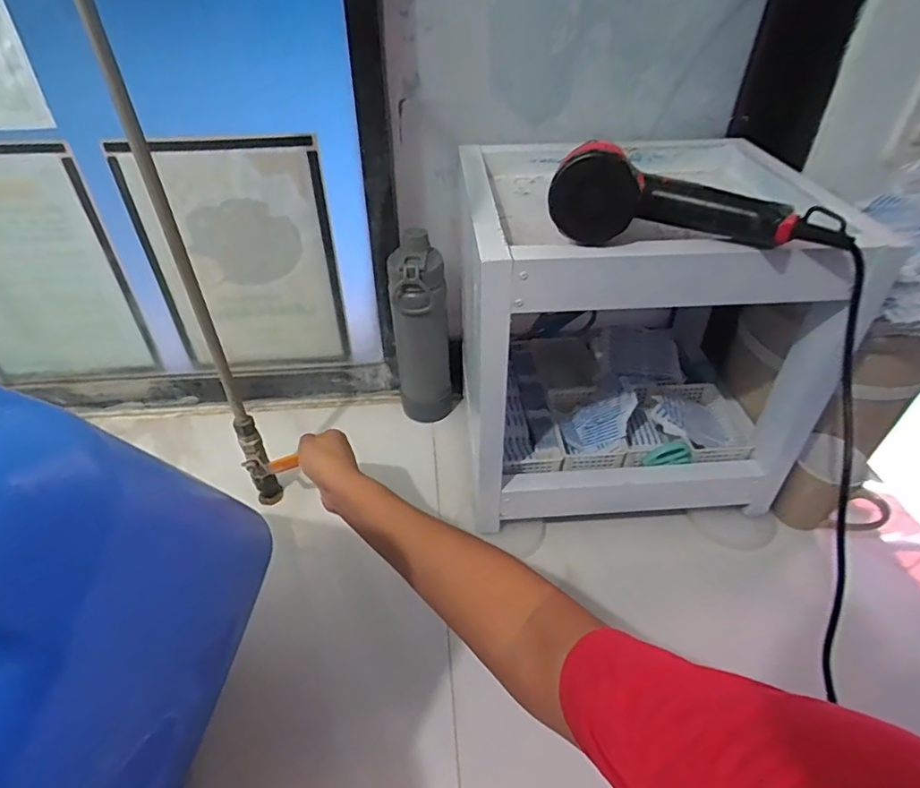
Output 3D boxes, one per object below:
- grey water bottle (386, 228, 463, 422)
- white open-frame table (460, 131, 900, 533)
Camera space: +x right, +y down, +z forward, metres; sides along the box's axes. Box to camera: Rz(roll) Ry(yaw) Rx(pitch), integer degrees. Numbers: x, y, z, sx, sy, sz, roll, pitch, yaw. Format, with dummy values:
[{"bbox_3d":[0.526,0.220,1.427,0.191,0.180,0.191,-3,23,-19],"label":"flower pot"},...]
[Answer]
[{"bbox_3d":[-0.046,-0.072,0.737,0.083,0.255,0.093,-7,42,-9],"label":"grey water bottle"},{"bbox_3d":[0.209,-0.085,0.667,0.402,0.329,0.326,0,41,-1],"label":"white open-frame table"}]

